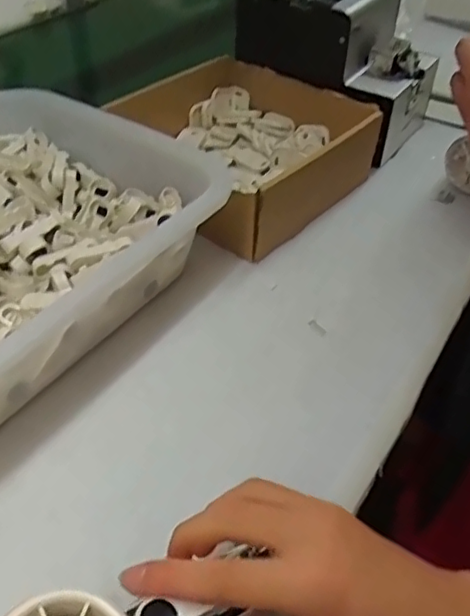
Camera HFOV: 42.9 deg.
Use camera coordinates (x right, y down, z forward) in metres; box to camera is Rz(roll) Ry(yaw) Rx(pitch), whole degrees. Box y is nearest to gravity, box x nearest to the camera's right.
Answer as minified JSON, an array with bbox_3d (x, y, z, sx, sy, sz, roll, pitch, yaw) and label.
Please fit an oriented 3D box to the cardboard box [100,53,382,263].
[{"bbox_3d":[0.001,-0.155,0.574,0.208,0.076,0.192,31,50,26],"label":"cardboard box"}]

